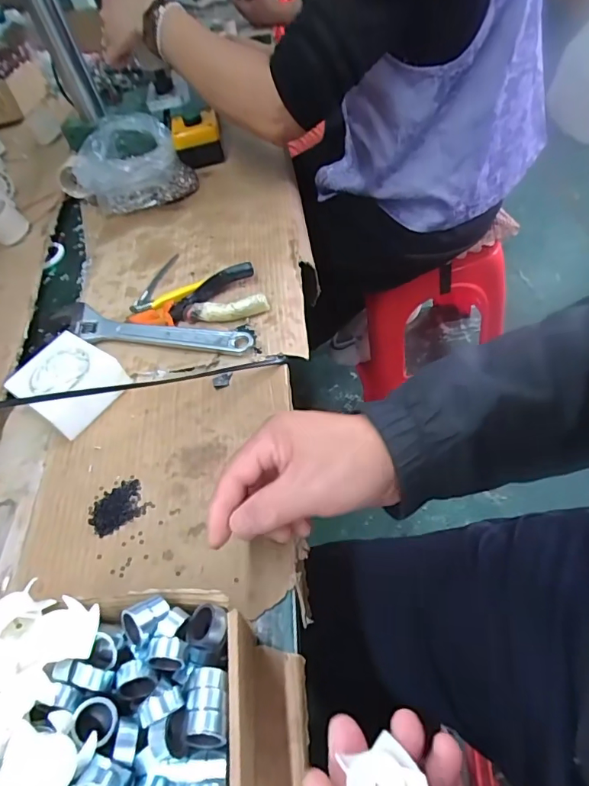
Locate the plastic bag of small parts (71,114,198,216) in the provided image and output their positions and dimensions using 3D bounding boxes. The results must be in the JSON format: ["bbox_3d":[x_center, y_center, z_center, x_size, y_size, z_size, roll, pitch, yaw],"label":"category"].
[{"bbox_3d":[-0.244,-0.339,0.706,0.163,0.071,0.164,-24,52,-8],"label":"plastic bag of small parts"}]

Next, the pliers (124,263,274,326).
[{"bbox_3d":[-0.107,-0.097,0.530,0.143,0.021,0.069,-23,51,-4],"label":"pliers"}]

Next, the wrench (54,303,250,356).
[{"bbox_3d":[-0.163,-0.067,0.516,0.246,0.015,0.047,7,55,19],"label":"wrench"}]

